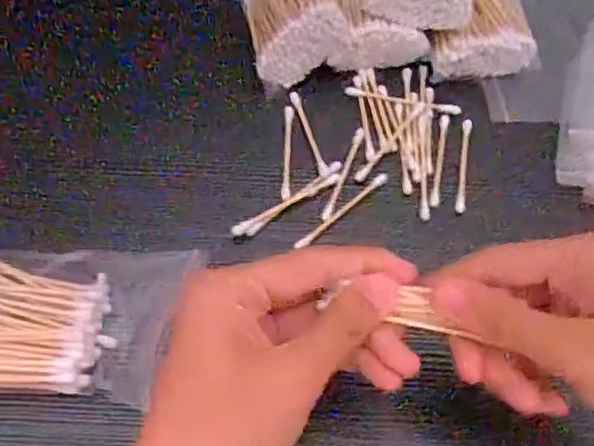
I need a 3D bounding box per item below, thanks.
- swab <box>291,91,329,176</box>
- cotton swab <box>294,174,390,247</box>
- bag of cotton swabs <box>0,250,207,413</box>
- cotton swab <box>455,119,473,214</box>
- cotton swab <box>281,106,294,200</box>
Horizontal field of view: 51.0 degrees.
[{"bbox_3d":[0.007,-0.053,0.362,0.006,0.004,0.068,-10,55,-10],"label":"swab"},{"bbox_3d":[0.025,-0.008,0.331,0.067,0.004,0.006,-37,64,-25],"label":"cotton swab"},{"bbox_3d":[-0.107,0.040,0.286,0.109,0.011,0.075,4,54,0],"label":"bag of cotton swabs"},{"bbox_3d":[0.094,-0.033,0.352,0.006,0.007,0.065,11,55,5],"label":"cotton swab"},{"bbox_3d":[-0.005,-0.041,0.353,0.005,0.004,0.068,3,54,-1],"label":"cotton swab"}]

